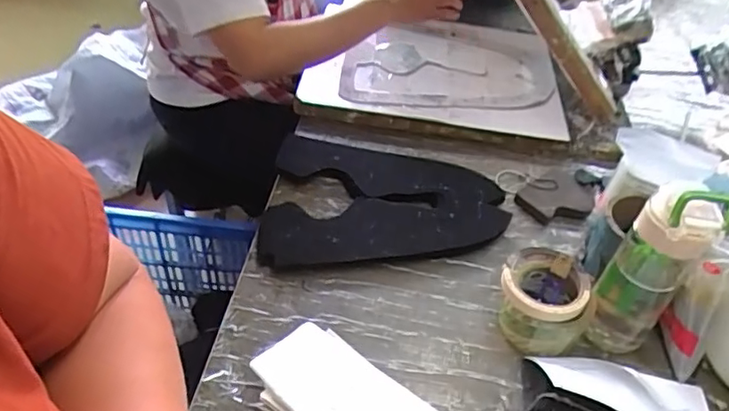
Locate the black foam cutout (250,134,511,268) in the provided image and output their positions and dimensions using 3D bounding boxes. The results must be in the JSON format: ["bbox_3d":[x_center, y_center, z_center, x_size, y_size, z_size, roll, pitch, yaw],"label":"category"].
[{"bbox_3d":[0.032,0.001,0.789,0.318,0.026,0.237,5,44,-1],"label":"black foam cutout"}]

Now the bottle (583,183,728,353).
[{"bbox_3d":[0.302,0.064,0.601,0.077,0.227,0.066,32,50,25],"label":"bottle"}]

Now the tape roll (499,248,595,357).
[{"bbox_3d":[0.203,0.110,0.653,0.103,0.075,0.091,25,47,19],"label":"tape roll"}]

